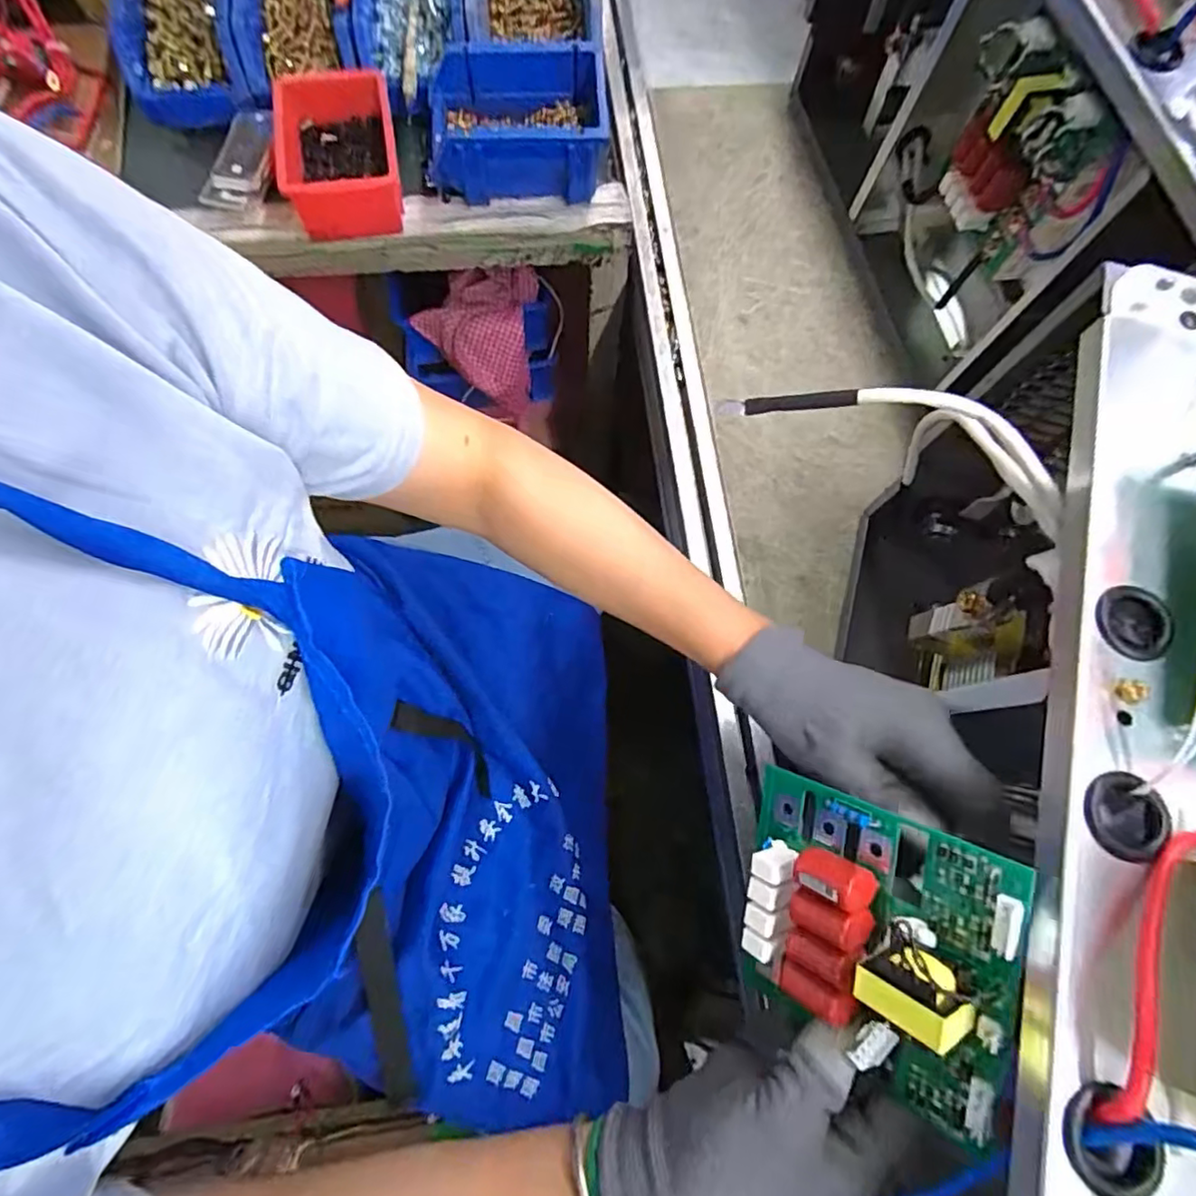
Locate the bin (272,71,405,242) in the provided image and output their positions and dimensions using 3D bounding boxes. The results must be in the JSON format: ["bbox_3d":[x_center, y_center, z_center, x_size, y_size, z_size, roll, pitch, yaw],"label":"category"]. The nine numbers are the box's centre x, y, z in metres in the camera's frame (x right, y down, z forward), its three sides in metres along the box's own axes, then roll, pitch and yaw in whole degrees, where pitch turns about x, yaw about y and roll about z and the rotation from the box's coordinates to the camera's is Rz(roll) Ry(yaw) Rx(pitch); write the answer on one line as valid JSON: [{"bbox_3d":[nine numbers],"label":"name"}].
[{"bbox_3d":[-0.236,-0.398,0.542,0.104,0.055,0.144,-11,73,-5],"label":"bin"}]

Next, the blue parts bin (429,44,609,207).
[{"bbox_3d":[-0.074,-0.426,0.544,0.159,0.073,0.103,2,72,-1],"label":"blue parts bin"}]

